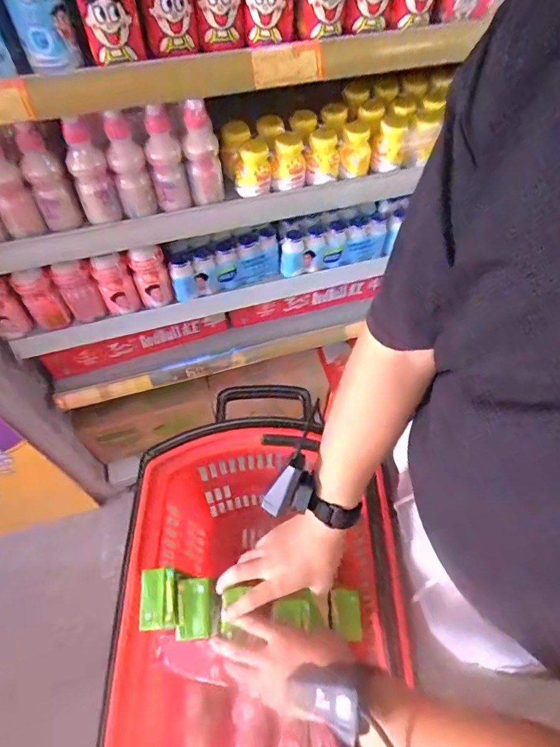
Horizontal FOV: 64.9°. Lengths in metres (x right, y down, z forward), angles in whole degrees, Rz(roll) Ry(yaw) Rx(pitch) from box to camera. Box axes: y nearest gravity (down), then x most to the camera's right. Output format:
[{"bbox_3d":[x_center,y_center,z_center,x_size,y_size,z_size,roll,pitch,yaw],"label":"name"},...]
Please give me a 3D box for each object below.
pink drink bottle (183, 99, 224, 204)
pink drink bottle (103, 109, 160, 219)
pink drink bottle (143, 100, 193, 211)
[{"bbox_3d":[-0.113,-0.324,0.640,0.050,0.157,0.063,-8,59,-7],"label":"pink drink bottle"},{"bbox_3d":[-0.206,-0.286,0.599,0.049,0.154,0.043,-17,60,-12],"label":"pink drink bottle"},{"bbox_3d":[-0.160,-0.304,0.619,0.050,0.157,0.044,-8,59,-7],"label":"pink drink bottle"}]

